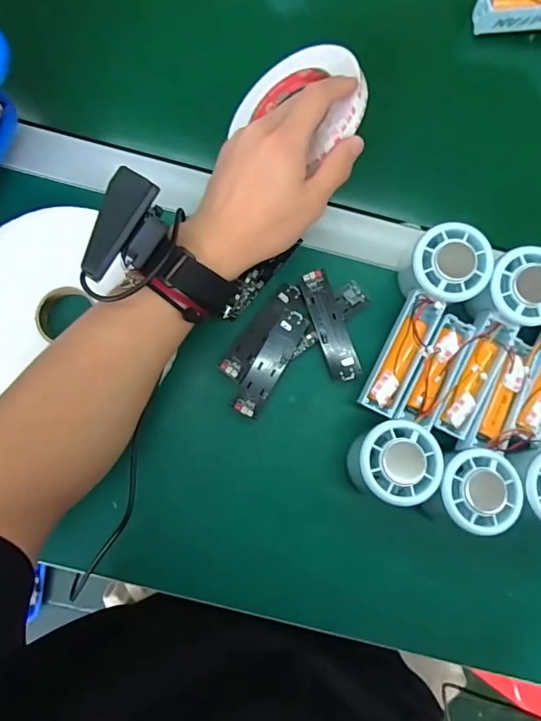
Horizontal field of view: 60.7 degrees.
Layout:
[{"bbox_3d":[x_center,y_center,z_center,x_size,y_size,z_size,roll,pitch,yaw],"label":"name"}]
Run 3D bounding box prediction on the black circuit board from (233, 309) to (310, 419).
[{"bbox_3d":[0.000,0.002,0.374,0.025,0.005,0.093,30,84,1],"label":"black circuit board"}]

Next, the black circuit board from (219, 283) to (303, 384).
[{"bbox_3d":[-0.006,-0.025,0.379,0.025,0.012,0.091,38,84,2],"label":"black circuit board"}]

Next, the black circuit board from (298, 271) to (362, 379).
[{"bbox_3d":[0.049,-0.028,0.379,0.024,0.010,0.090,-19,85,-4],"label":"black circuit board"}]

